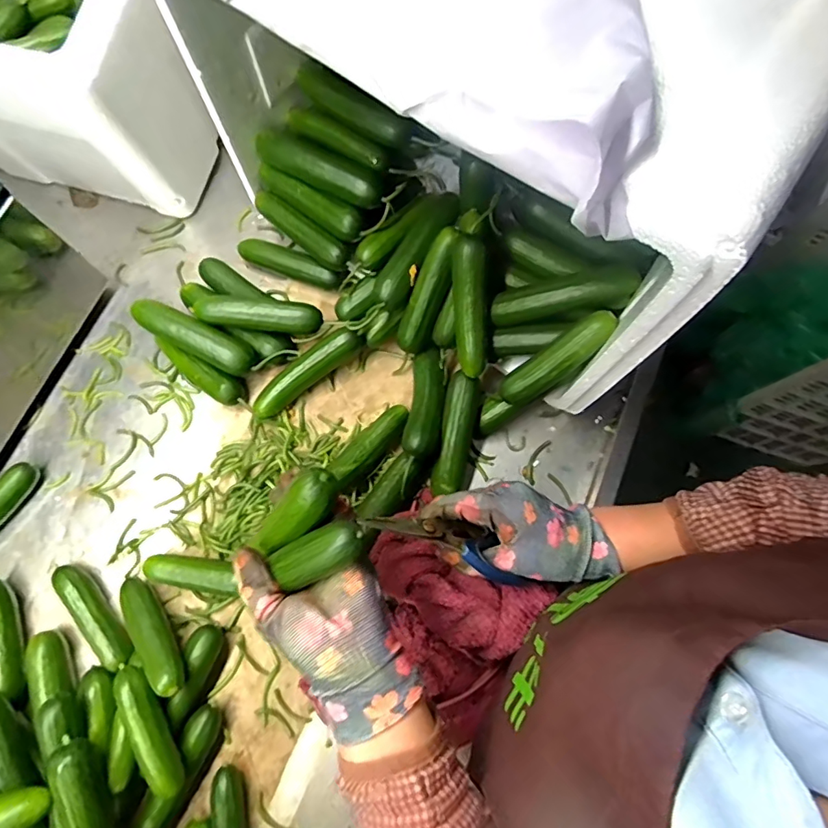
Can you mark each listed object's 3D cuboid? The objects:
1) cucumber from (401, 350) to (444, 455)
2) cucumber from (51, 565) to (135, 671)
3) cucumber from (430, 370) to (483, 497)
[{"bbox_3d":[0.012,-0.010,0.487,0.033,0.027,0.117,5,57,2],"label":"cucumber"},{"bbox_3d":[-0.297,0.186,0.455,0.024,0.020,0.108,-40,78,-10],"label":"cucumber"},{"bbox_3d":[0.044,0.021,0.493,0.037,0.039,0.120,10,89,3],"label":"cucumber"}]

